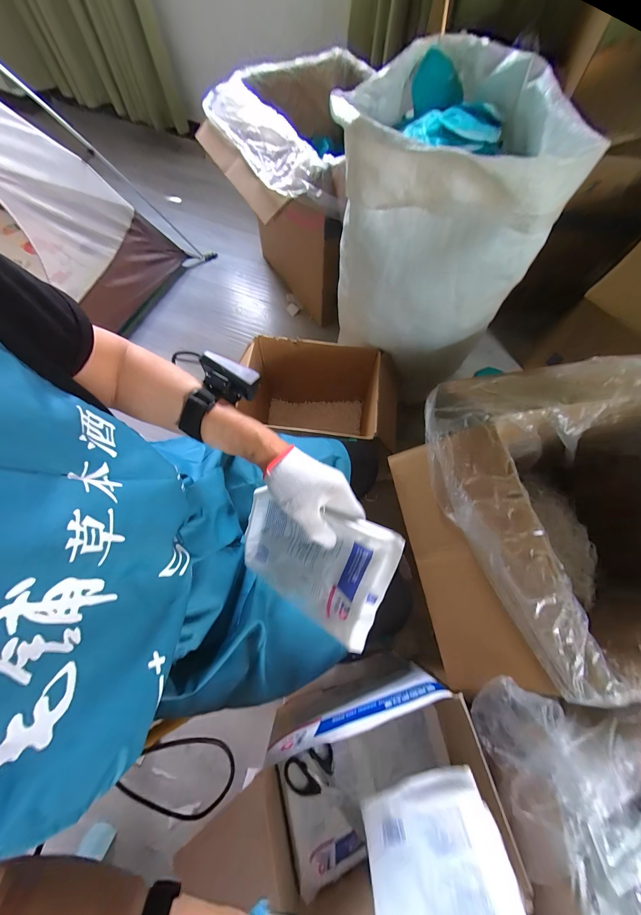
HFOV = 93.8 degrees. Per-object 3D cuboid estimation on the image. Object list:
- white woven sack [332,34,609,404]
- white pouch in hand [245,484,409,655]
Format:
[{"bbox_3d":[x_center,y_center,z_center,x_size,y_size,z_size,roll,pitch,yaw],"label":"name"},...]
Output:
[{"bbox_3d":[0.255,-0.524,0.785,0.371,0.585,0.455,12,68,4],"label":"white woven sack"},{"bbox_3d":[-0.014,0.116,0.353,0.186,0.017,0.130,21,98,28],"label":"white pouch in hand"}]

